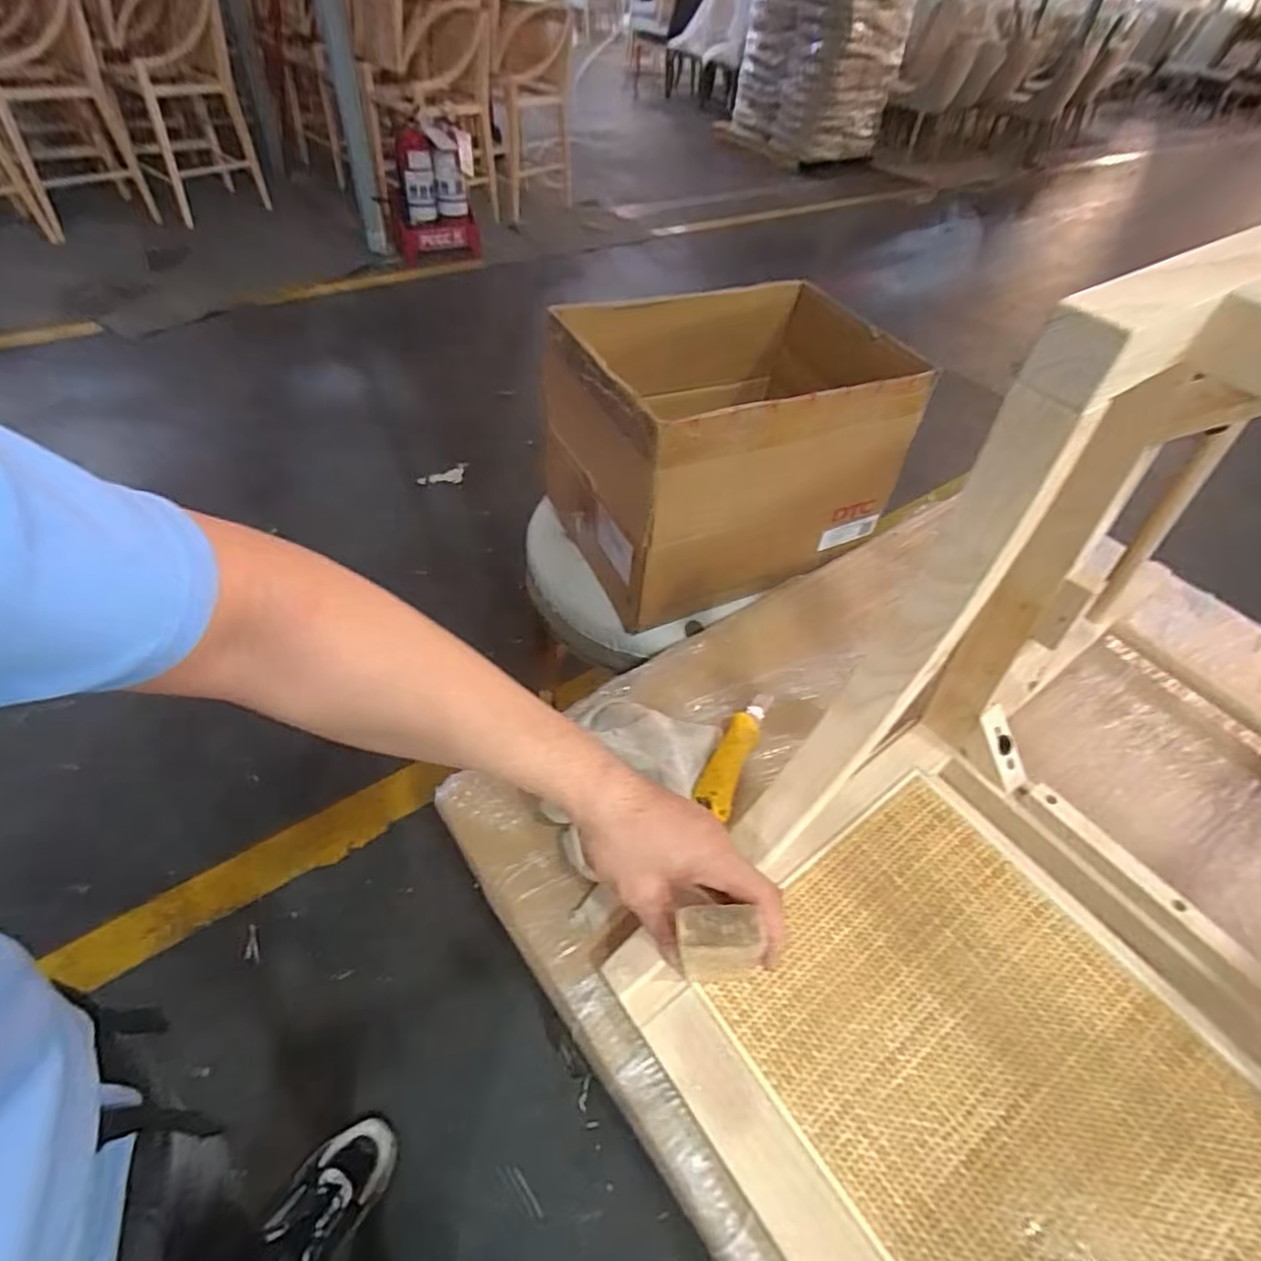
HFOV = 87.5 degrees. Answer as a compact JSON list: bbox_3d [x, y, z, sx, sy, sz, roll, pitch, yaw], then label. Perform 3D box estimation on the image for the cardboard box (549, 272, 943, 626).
[{"bbox_3d":[0.127,-0.253,0.899,0.417,0.297,0.315,-19,52,-22],"label":"cardboard box"}]

